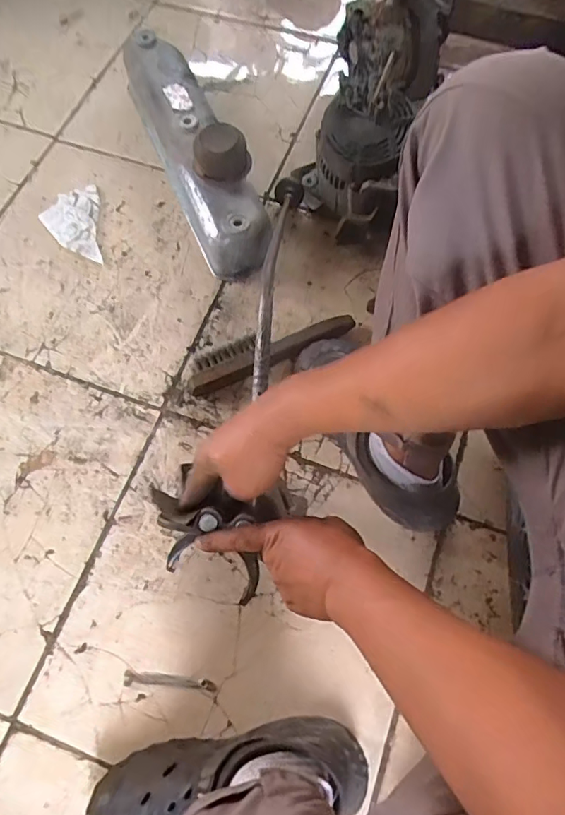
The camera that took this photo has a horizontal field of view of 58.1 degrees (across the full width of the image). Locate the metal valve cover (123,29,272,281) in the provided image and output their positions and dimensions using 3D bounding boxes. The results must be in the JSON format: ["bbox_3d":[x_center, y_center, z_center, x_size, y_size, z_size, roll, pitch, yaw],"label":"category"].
[{"bbox_3d":[-0.147,-0.430,0.804,0.109,0.136,0.483,-23,70,-8],"label":"metal valve cover"}]

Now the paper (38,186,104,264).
[{"bbox_3d":[-0.343,-0.297,0.825,0.093,0.009,0.152,-9,69,-3],"label":"paper"}]

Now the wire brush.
[{"bbox_3d":[-0.017,-0.082,0.715,0.243,0.043,0.058,-23,70,-8],"label":"wire brush"}]

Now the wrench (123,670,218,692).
[{"bbox_3d":[-0.130,0.316,0.586,0.106,0.004,0.014,4,69,3],"label":"wrench"}]

